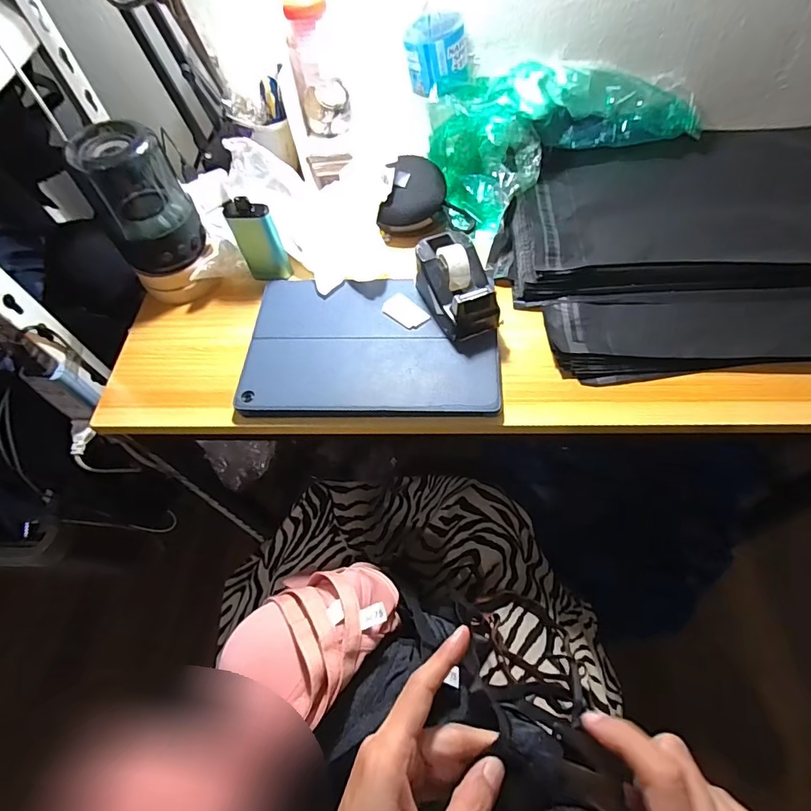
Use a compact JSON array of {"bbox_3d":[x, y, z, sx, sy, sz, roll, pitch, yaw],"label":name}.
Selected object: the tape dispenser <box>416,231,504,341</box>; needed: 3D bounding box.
[{"bbox_3d":[0.048,-0.116,0.435,0.056,0.049,0.097,-24,61,-9],"label":"tape dispenser"}]

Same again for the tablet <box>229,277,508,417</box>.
[{"bbox_3d":[-0.033,-0.059,0.441,0.235,0.011,0.153,0,60,4],"label":"tablet"}]

